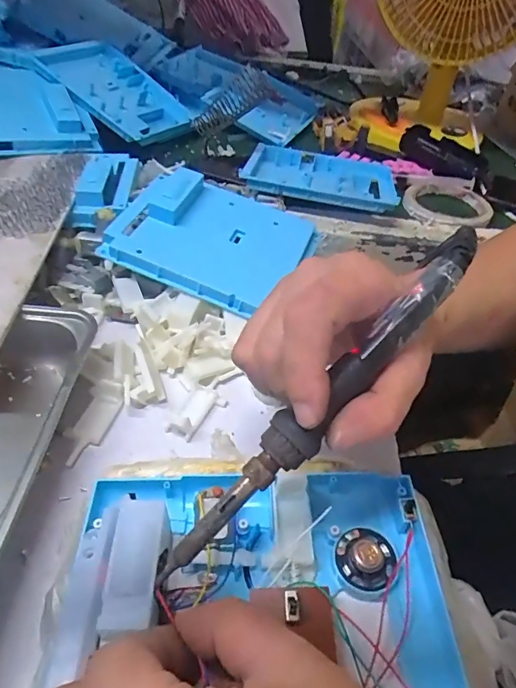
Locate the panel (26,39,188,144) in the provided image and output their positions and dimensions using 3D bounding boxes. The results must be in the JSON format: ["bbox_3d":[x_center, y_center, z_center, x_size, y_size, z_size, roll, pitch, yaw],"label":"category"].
[{"bbox_3d":[-0.166,-0.309,0.560,0.153,0.017,0.141,44,41,-1],"label":"panel"}]

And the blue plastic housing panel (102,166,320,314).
[{"bbox_3d":[-0.038,-0.088,0.398,0.147,0.033,0.122,29,59,-5],"label":"blue plastic housing panel"}]

